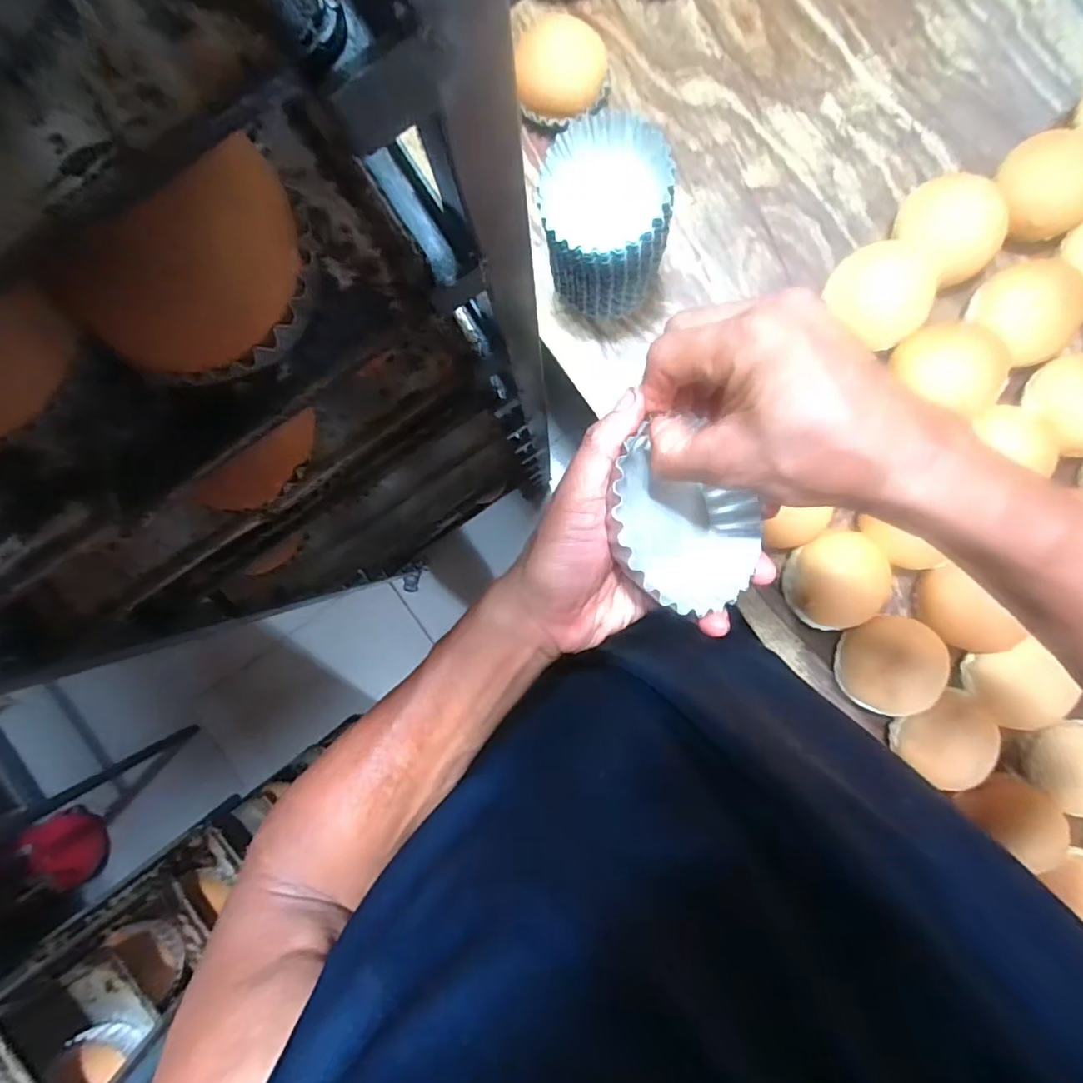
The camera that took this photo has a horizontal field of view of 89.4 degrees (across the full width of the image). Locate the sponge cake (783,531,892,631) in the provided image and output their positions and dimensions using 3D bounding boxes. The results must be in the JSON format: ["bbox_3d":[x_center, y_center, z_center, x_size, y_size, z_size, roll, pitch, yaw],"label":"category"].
[{"bbox_3d":[0.288,0.039,0.545,0.091,0.063,0.092,-6,91,3],"label":"sponge cake"}]

